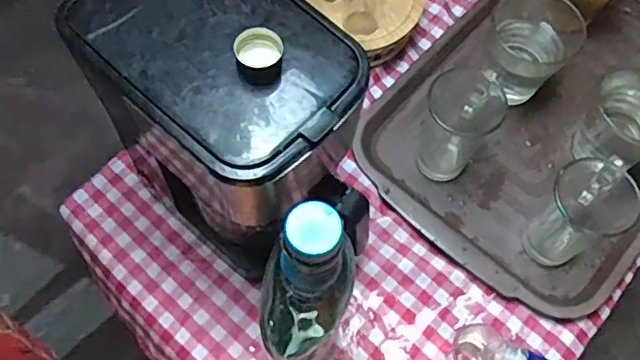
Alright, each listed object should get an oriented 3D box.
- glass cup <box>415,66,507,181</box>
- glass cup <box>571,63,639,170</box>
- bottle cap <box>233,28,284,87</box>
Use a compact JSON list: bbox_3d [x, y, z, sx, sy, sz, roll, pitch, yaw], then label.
[{"bbox_3d":[0.142,-0.050,0.607,0.069,0.087,0.073,7,66,2],"label":"glass cup"},{"bbox_3d":[0.325,-0.065,0.614,0.102,0.093,0.088,-36,72,-16],"label":"glass cup"},{"bbox_3d":[-0.038,-0.078,0.379,0.030,0.021,0.028,1,64,-1],"label":"bottle cap"}]

